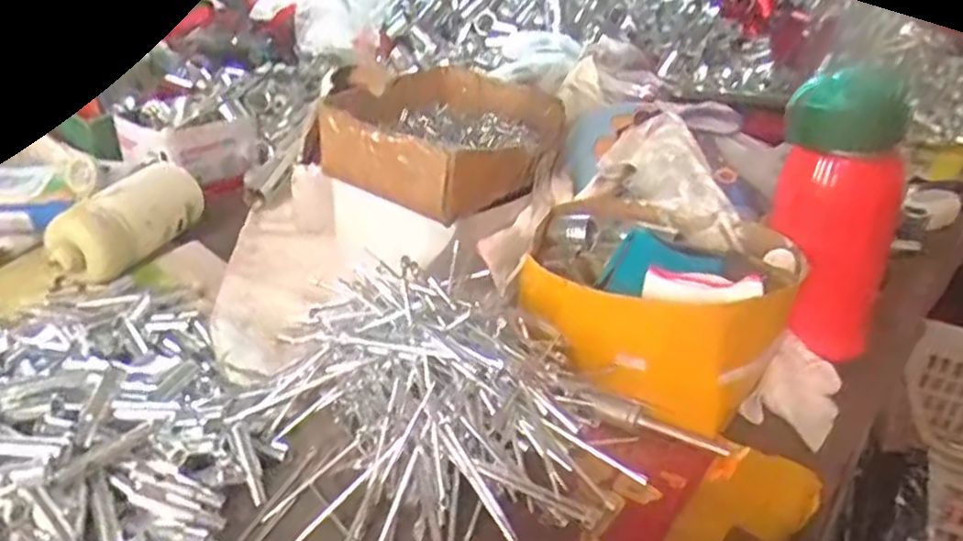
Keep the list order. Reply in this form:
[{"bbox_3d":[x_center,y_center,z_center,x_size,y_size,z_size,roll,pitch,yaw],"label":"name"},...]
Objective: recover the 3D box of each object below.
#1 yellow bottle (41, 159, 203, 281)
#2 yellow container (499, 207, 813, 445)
[{"bbox_3d":[-0.318,-0.047,0.637,0.055,0.064,0.154,11,30,13],"label":"yellow bottle"},{"bbox_3d":[0.118,0.022,0.499,0.180,0.091,0.144,18,33,25],"label":"yellow container"}]

